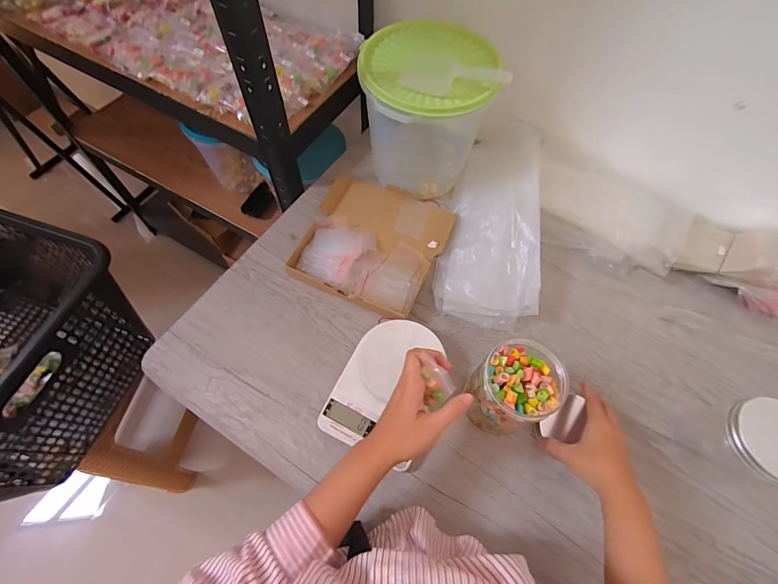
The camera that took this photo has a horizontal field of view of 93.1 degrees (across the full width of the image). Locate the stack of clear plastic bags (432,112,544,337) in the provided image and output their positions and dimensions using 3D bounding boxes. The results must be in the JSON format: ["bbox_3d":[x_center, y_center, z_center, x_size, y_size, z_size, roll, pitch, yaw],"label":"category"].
[{"bbox_3d":[0.179,-0.133,0.613,0.150,0.070,0.380,13,63,6],"label":"stack of clear plastic bags"}]

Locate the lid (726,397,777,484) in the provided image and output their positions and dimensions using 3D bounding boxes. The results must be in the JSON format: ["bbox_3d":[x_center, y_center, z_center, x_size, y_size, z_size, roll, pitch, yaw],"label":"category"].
[{"bbox_3d":[0.417,0.160,0.395,0.079,0.022,0.083,0,62,-1],"label":"lid"}]

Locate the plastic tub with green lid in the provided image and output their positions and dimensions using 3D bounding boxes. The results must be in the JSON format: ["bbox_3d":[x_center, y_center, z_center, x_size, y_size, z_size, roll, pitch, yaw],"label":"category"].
[{"bbox_3d":[0.054,-0.300,0.604,0.186,0.202,0.202,0,62,-1],"label":"plastic tub with green lid"}]

